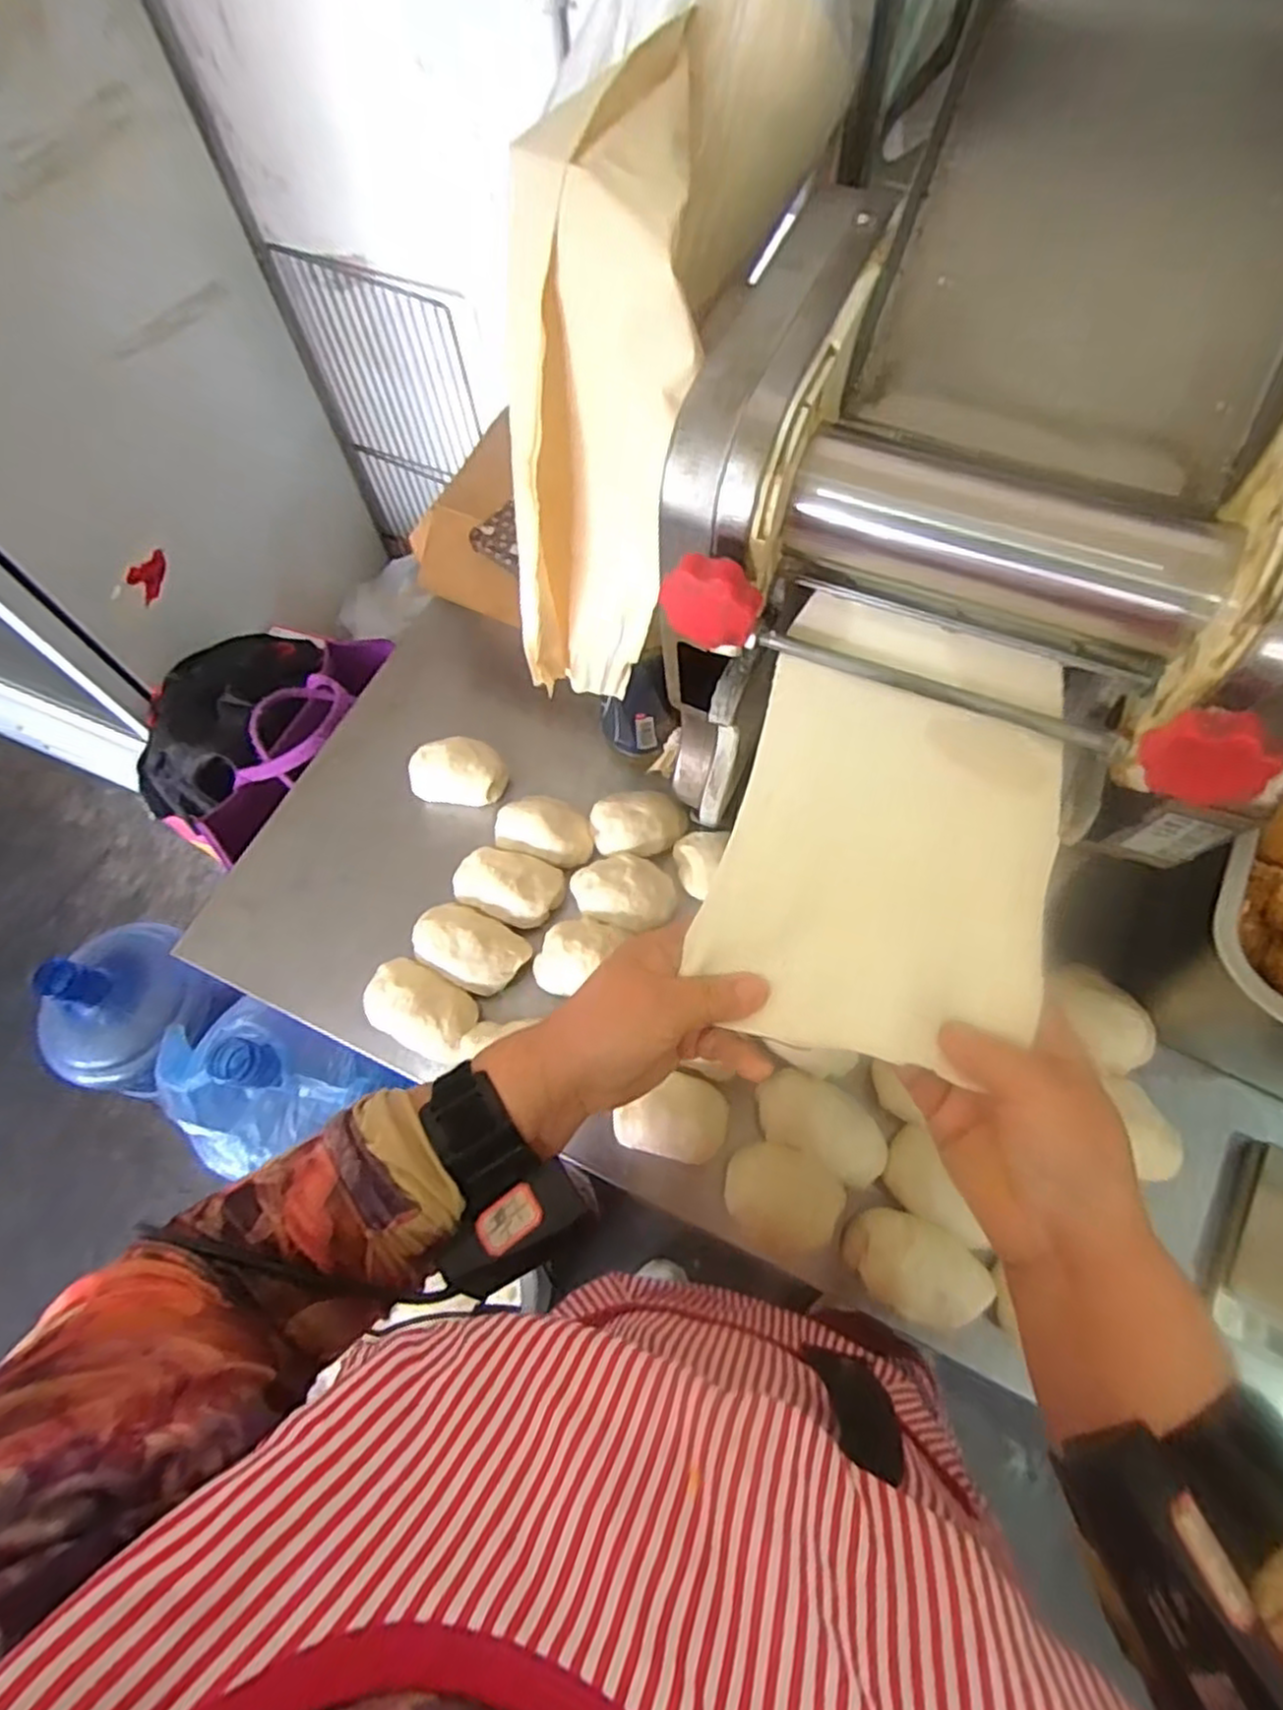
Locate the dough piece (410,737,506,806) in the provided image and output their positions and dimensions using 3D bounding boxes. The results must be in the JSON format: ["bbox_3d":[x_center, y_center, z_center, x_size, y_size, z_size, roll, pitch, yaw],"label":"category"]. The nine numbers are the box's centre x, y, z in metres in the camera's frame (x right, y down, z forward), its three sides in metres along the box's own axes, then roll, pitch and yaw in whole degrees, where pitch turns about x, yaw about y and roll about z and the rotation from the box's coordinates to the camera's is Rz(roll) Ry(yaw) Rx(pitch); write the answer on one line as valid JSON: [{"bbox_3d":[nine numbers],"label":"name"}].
[{"bbox_3d":[-0.158,-0.072,0.632,0.079,0.040,0.049,2,66,3],"label":"dough piece"}]

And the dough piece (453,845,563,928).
[{"bbox_3d":[-0.105,0.024,0.588,0.079,0.042,0.054,20,68,11],"label":"dough piece"}]

